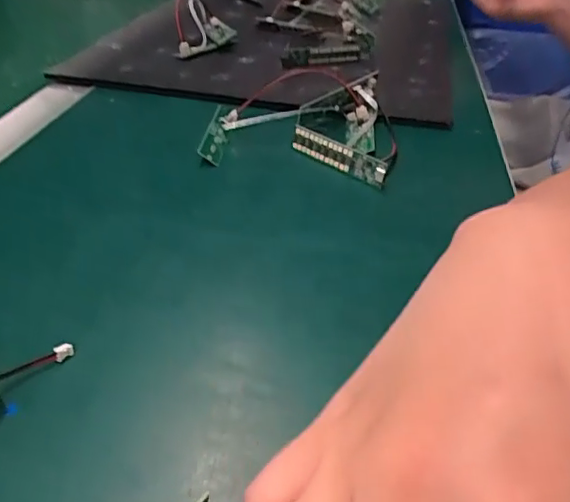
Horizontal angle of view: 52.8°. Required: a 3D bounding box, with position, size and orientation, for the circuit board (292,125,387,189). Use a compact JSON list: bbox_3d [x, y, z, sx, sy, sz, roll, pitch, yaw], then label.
[{"bbox_3d":[0.036,-0.066,0.402,0.081,0.022,0.006,29,43,35],"label":"circuit board"}]

